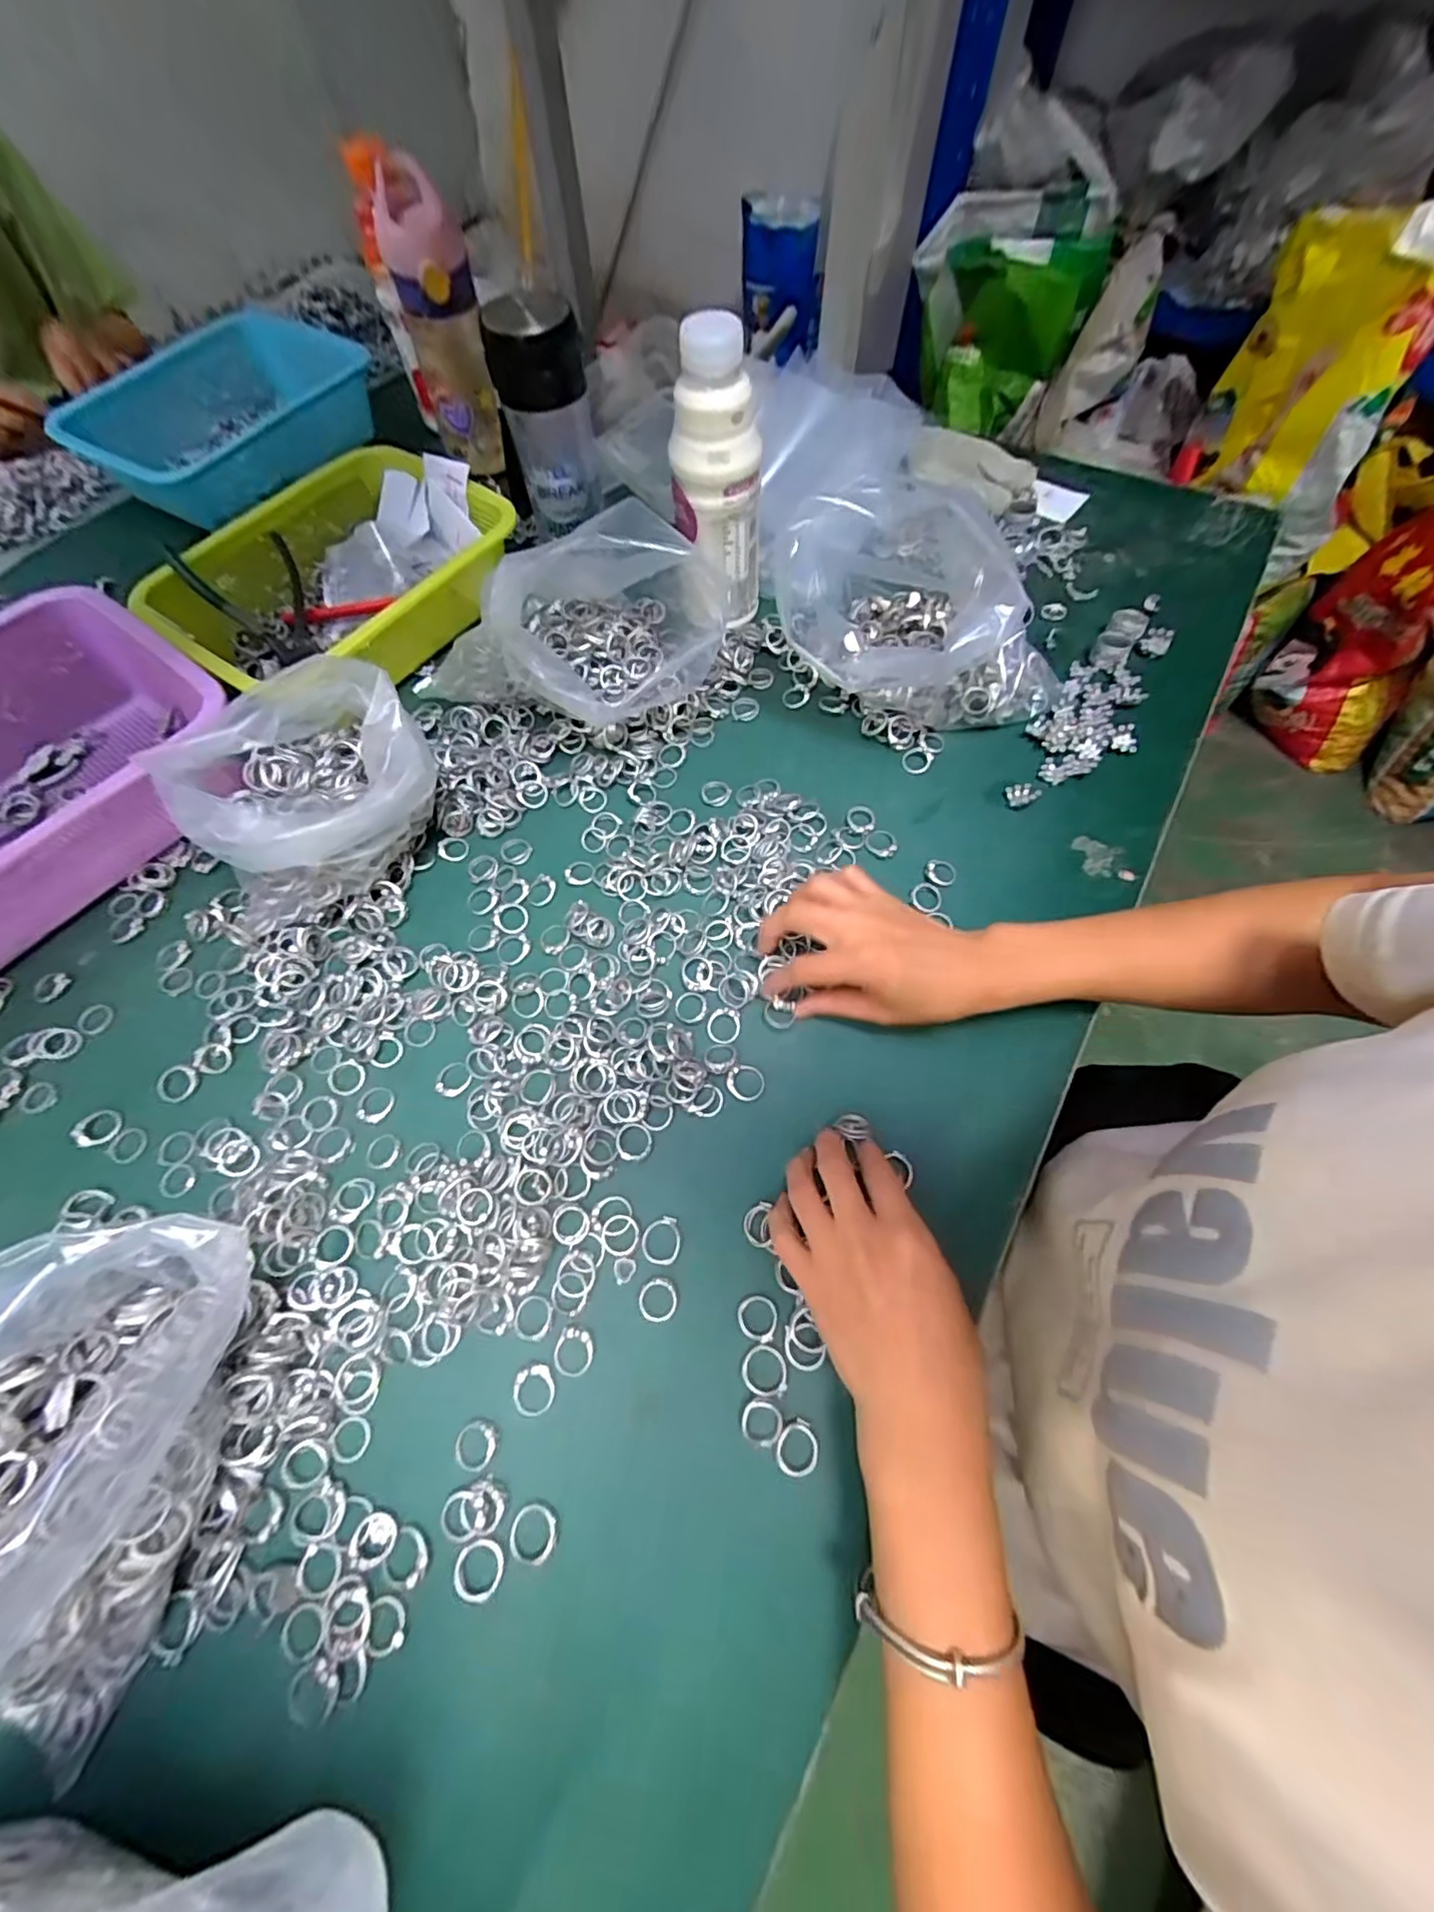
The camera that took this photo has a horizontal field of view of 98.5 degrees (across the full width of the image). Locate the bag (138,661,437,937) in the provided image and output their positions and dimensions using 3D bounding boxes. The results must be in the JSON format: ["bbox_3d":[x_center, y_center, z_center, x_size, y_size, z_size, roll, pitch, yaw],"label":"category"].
[{"bbox_3d":[-0.261,-0.107,0.405,0.150,0.109,0.105,-27,68,-11],"label":"bag"}]

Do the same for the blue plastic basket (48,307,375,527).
[{"bbox_3d":[-0.482,-0.540,0.624,0.166,0.058,0.265,28,68,12],"label":"blue plastic basket"}]

